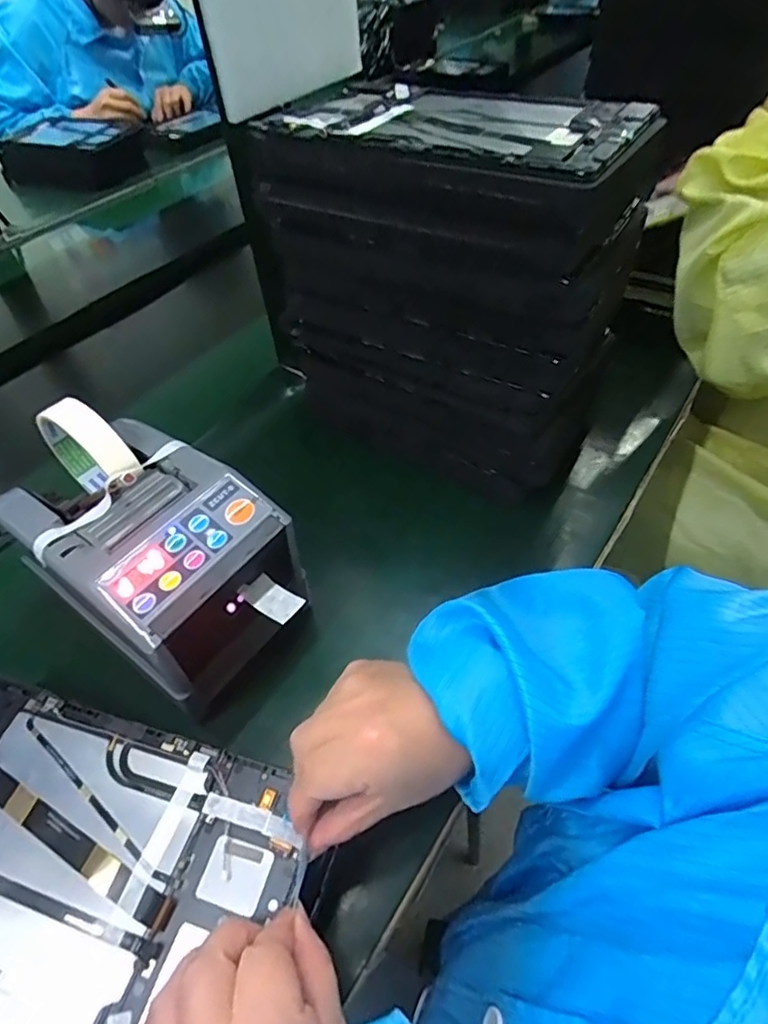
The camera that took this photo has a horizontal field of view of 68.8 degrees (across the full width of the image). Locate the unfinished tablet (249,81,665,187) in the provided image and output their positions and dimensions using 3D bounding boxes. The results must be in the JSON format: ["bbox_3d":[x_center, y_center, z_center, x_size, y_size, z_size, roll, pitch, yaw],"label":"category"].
[{"bbox_3d":[0.043,-0.277,0.394,0.267,0.013,0.165,25,56,23],"label":"unfinished tablet"}]

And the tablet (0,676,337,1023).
[{"bbox_3d":[-0.160,0.178,0.281,0.234,0.010,0.148,13,52,15],"label":"tablet"}]

